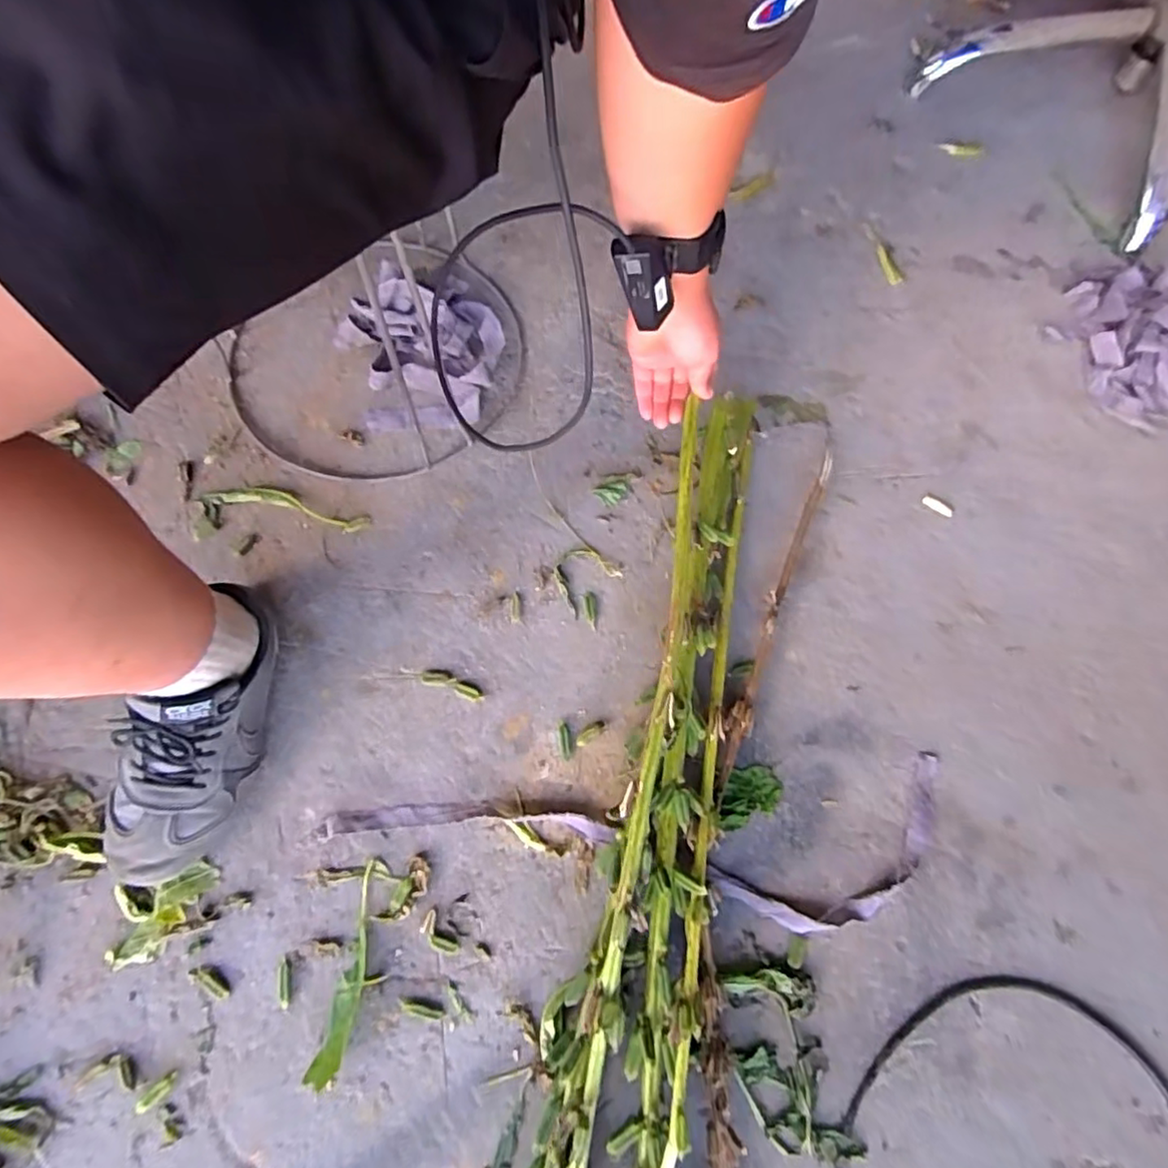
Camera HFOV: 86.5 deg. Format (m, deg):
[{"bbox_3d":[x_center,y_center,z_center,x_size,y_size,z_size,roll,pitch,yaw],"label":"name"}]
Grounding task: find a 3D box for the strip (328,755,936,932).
[{"bbox_3d":[0.057,0.252,0.561,0.574,0.014,0.136,-4,71,-4],"label":"strip"}]

